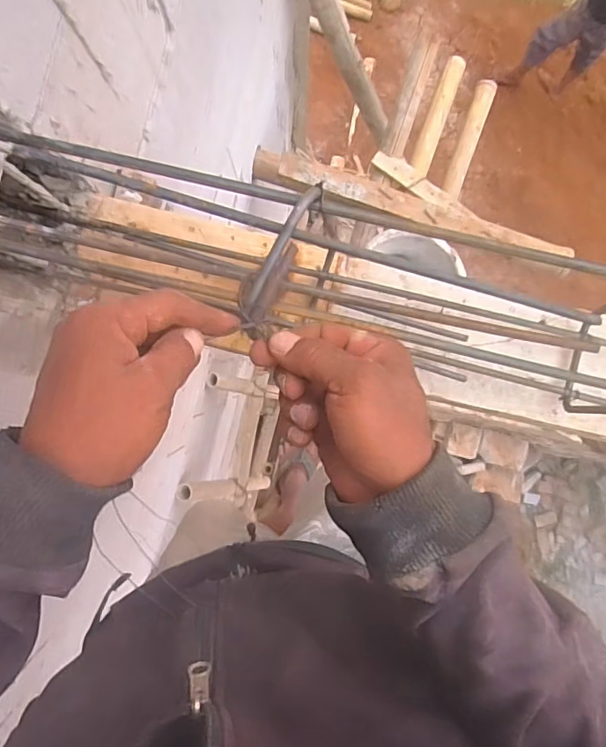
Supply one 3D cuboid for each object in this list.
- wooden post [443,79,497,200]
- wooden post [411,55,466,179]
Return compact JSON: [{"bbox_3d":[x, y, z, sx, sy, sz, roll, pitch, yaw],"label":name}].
[{"bbox_3d":[0.415,-0.585,1.281,0.047,0.042,0.315,18,90,0],"label":"wooden post"},{"bbox_3d":[0.332,-0.634,1.274,0.049,0.052,0.312,20,90,0],"label":"wooden post"}]

